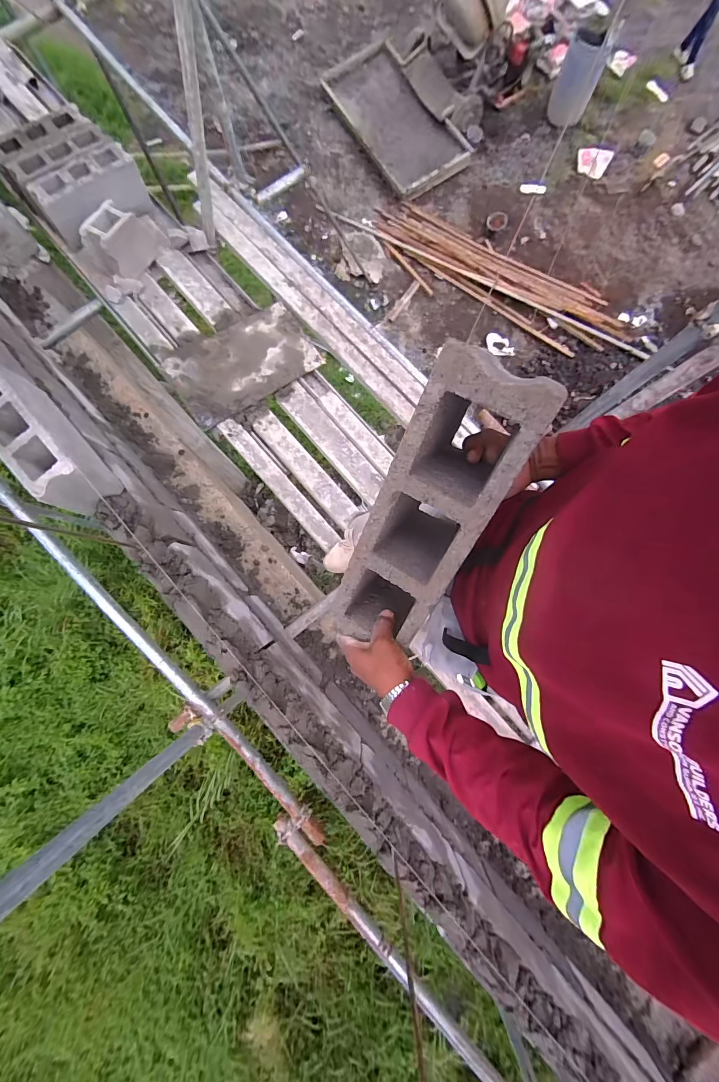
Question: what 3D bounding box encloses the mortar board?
[{"bbox_3d":[-0.503,-0.772,1.573,0.593,0.047,0.406,-35,84,-5],"label":"mortar board"}]

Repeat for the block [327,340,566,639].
[{"bbox_3d":[0.089,-0.042,0.488,0.119,0.383,0.175,27,39,4],"label":"block"}]

